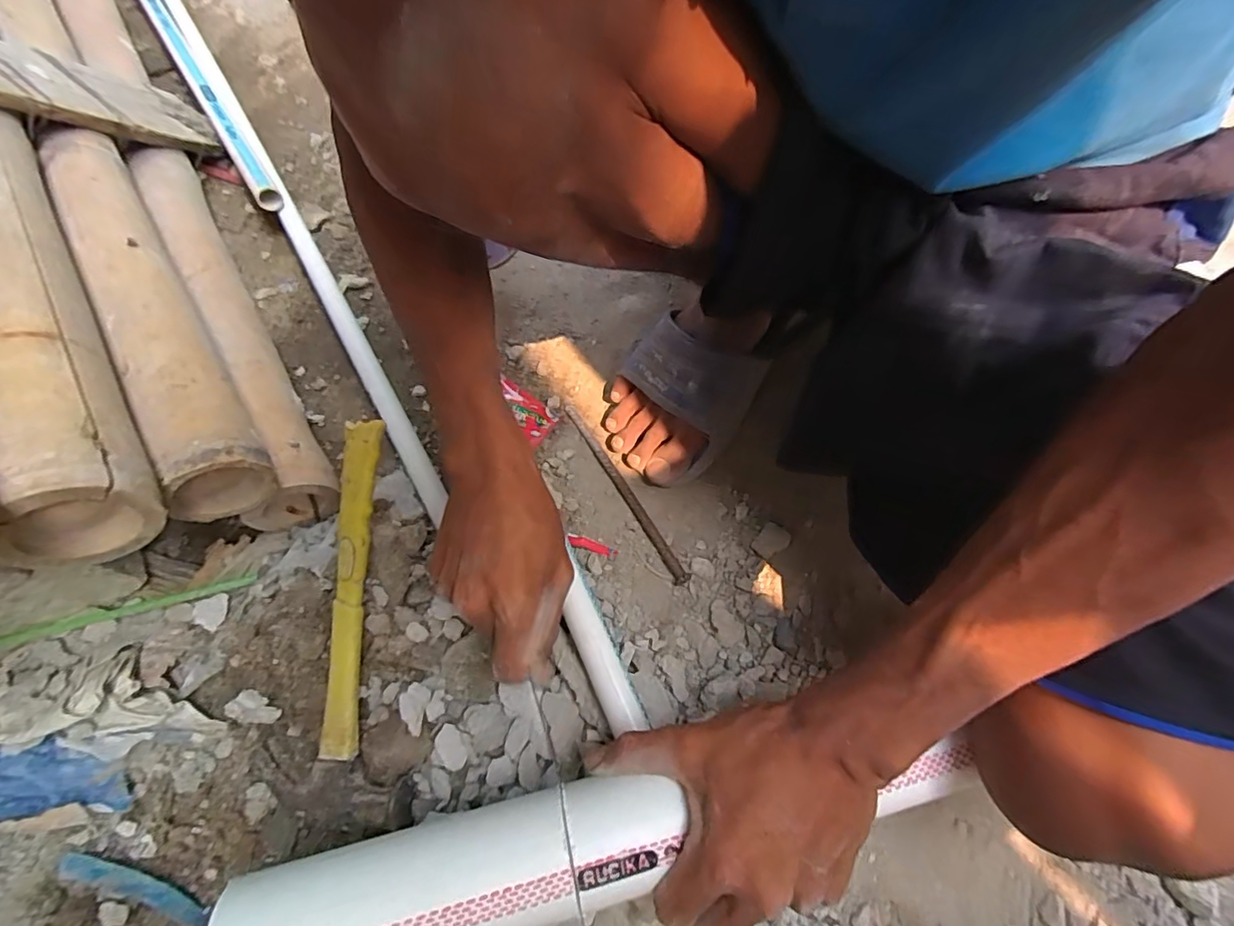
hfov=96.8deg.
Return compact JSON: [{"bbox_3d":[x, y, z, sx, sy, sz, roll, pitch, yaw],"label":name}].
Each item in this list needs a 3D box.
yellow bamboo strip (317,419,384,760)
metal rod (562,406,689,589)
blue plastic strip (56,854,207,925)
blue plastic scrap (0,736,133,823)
[{"bbox_3d":[-0.186,0.084,0.382,0.024,0.009,0.226,2,84,2],"label":"yellow bamboo strip"},{"bbox_3d":[0.005,0.023,0.484,0.012,0.007,0.195,-28,67,-12],"label":"metal rod"},{"bbox_3d":[-0.308,0.275,0.350,0.095,0.012,0.017,36,68,-12],"label":"blue plastic strip"},{"bbox_3d":[-0.394,0.205,0.344,0.137,0.021,0.045,2,62,-23],"label":"blue plastic scrap"}]

